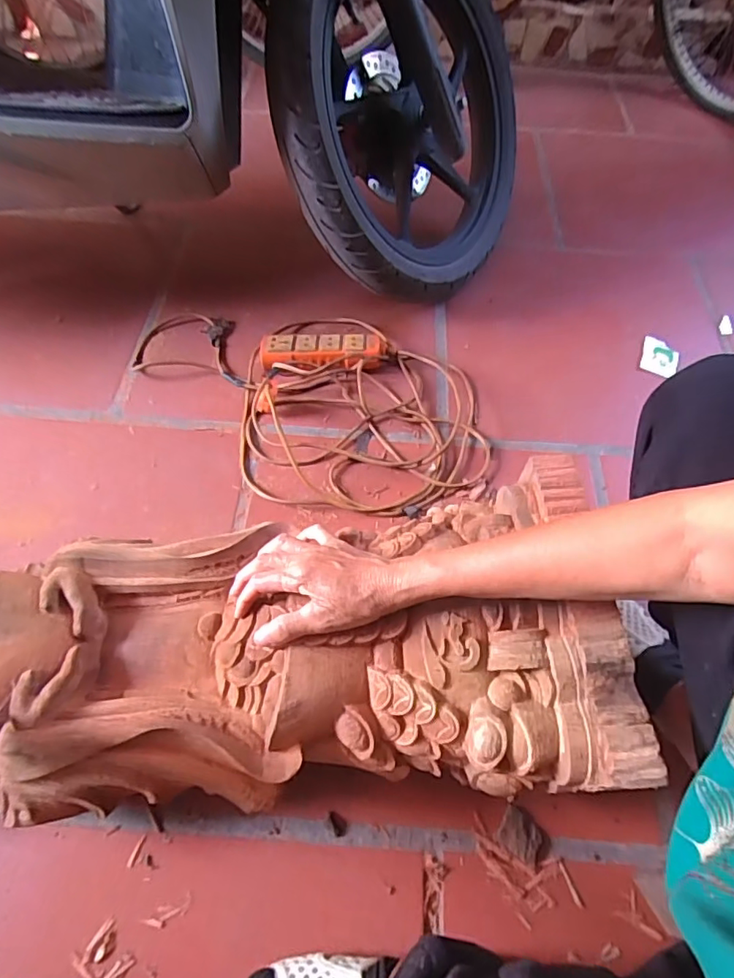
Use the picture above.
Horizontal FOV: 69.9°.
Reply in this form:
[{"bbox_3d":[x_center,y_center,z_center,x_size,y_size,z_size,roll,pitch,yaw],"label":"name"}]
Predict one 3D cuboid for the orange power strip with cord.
[{"bbox_3d":[-0.065,-0.164,0.818,0.515,0.057,0.357,37,63,19],"label":"orange power strip with cord"}]

